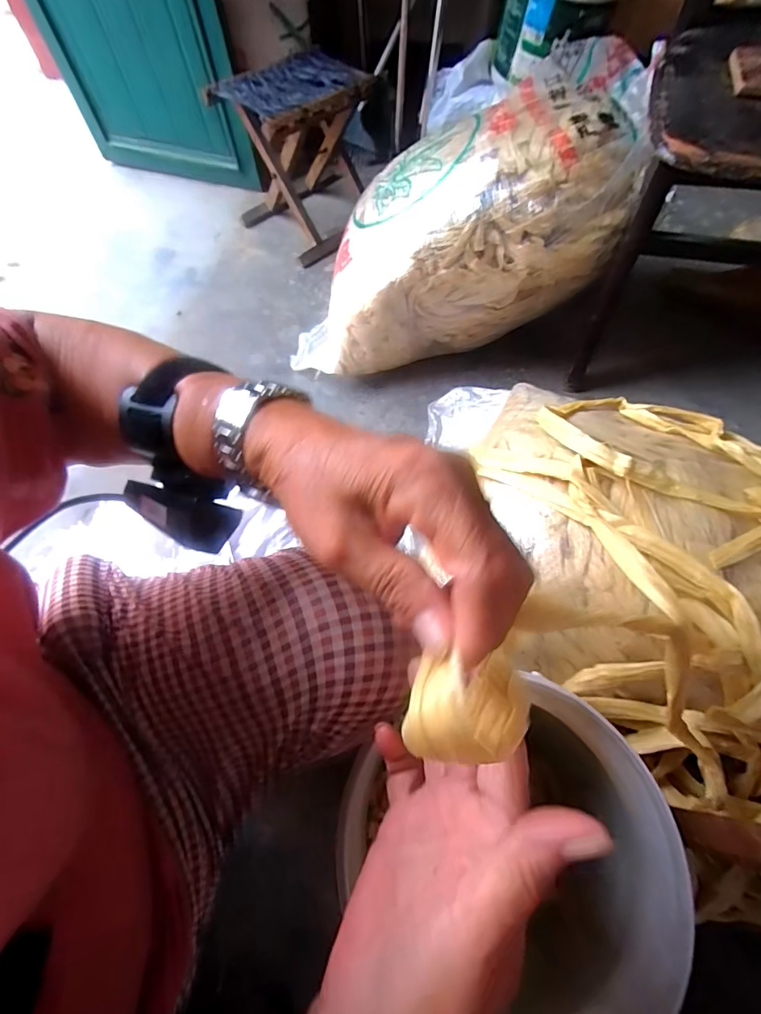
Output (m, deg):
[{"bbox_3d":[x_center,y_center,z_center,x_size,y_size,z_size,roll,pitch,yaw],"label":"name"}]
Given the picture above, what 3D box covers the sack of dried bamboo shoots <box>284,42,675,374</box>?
[{"bbox_3d":[0.155,-0.489,0.794,0.515,0.309,0.315,0,62,4],"label":"sack of dried bamboo shoots"}]

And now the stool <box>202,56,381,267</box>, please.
[{"bbox_3d":[-0.164,-0.847,1.095,0.332,0.283,0.312,-36,66,-15],"label":"stool"}]

